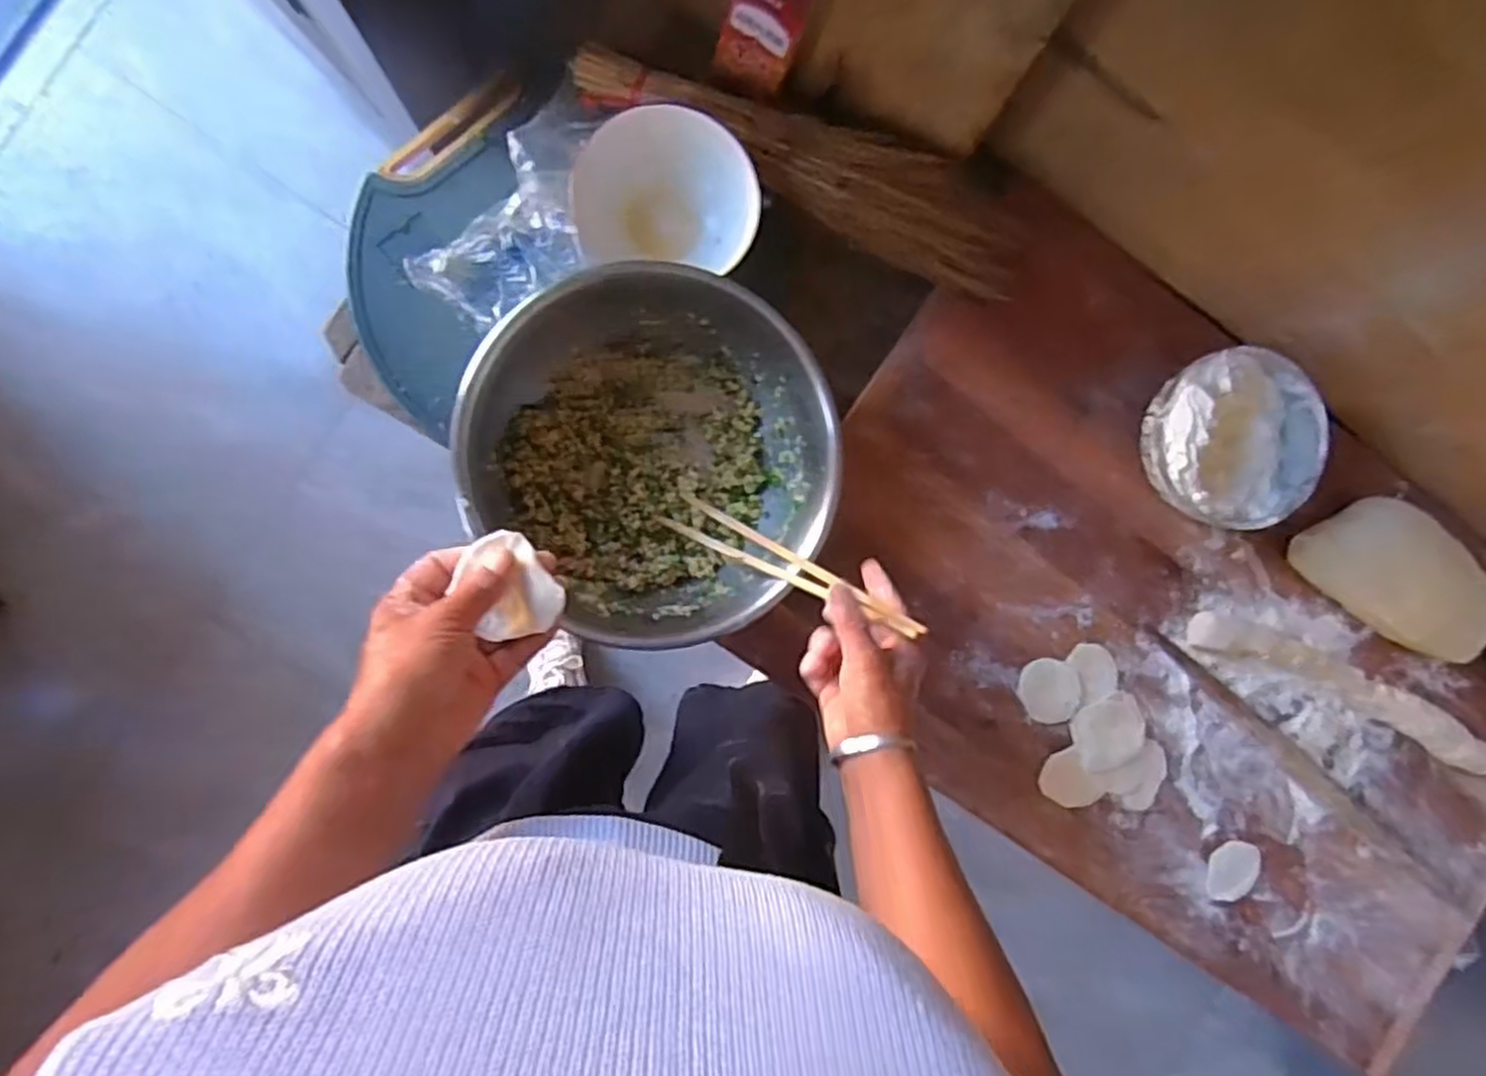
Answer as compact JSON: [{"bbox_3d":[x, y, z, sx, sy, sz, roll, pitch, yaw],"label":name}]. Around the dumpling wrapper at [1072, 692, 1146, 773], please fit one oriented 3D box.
[{"bbox_3d":[0.325,0.169,0.694,0.065,0.010,0.063,0,92,-7],"label":"dumpling wrapper"}]

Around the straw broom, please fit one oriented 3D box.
[{"bbox_3d":[0.051,-0.301,0.630,0.390,0.042,0.085,19,90,-7],"label":"straw broom"}]

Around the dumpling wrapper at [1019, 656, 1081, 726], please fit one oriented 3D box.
[{"bbox_3d":[0.271,0.135,0.691,0.051,0.008,0.057,-14,94,-6],"label":"dumpling wrapper"}]

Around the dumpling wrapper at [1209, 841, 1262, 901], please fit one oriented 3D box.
[{"bbox_3d":[0.452,0.307,0.720,0.048,0.004,0.055,12,91,-7],"label":"dumpling wrapper"}]

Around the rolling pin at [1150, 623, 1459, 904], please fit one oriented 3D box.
[{"bbox_3d":[0.517,0.216,0.708,0.383,0.023,0.025,39,88,-7],"label":"rolling pin"}]

